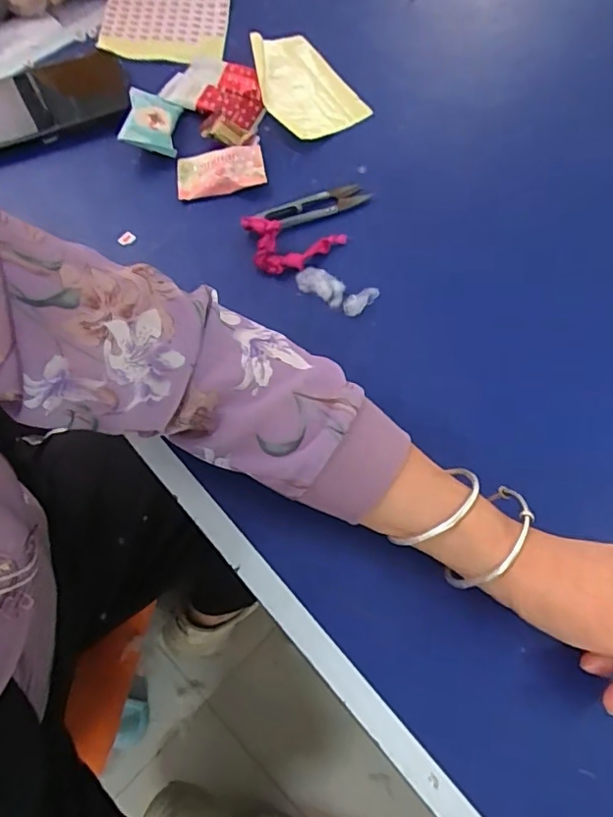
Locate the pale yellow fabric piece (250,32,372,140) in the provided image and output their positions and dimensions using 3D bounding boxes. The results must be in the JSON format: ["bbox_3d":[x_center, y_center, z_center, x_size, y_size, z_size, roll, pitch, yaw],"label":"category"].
[{"bbox_3d":[-0.004,-0.298,0.511,0.084,0.019,0.116,-30,72,-10],"label":"pale yellow fabric piece"}]

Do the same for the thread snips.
[{"bbox_3d":[0.008,-0.170,0.470,0.095,0.010,0.024,-19,71,-7],"label":"thread snips"}]

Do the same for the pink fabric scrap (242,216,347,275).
[{"bbox_3d":[-0.013,-0.130,0.441,0.082,0.021,0.041,8,70,3],"label":"pink fabric scrap"}]

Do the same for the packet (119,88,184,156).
[{"bbox_3d":[-0.135,-0.252,0.484,0.044,0.018,0.060,6,70,2],"label":"packet"}]

